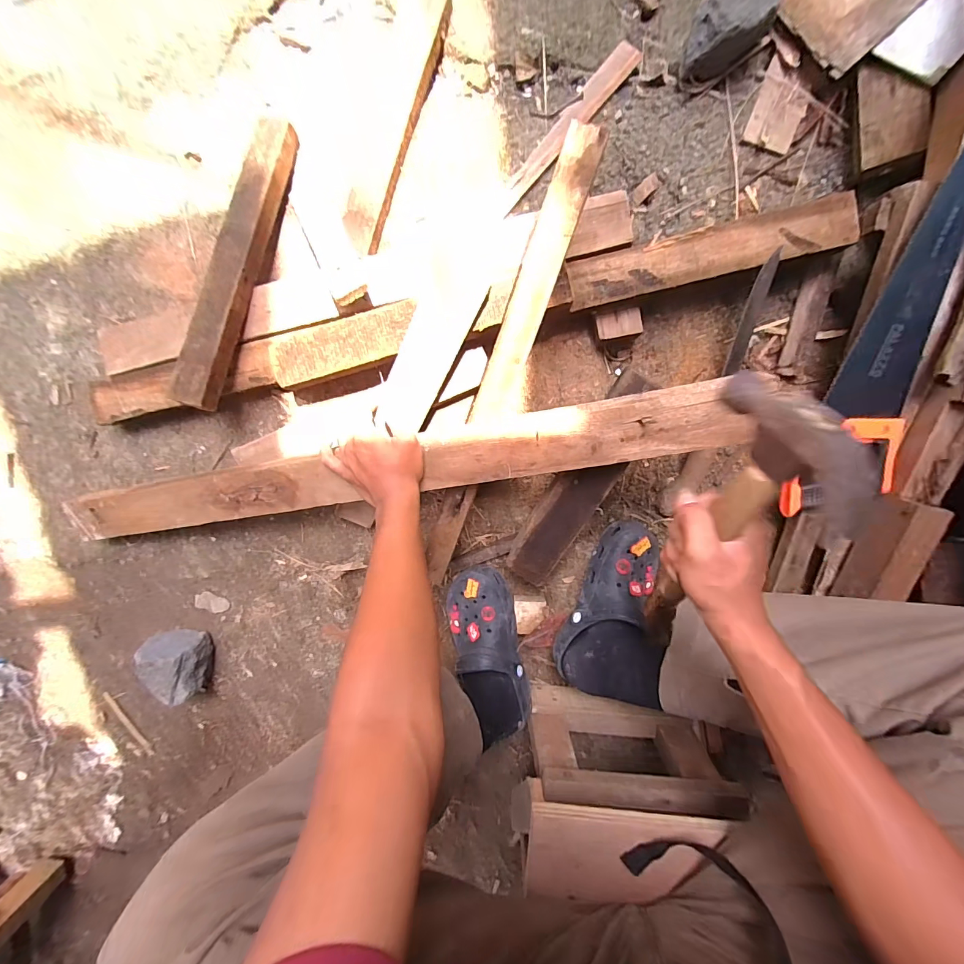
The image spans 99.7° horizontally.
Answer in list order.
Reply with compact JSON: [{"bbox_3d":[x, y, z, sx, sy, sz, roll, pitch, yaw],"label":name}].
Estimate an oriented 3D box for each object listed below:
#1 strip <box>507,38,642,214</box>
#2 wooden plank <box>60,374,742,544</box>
[{"bbox_3d":[0.116,-0.481,0.551,0.036,0.010,0.261,42,93,7],"label":"strip"},{"bbox_3d":[-0.156,-0.009,0.504,0.862,0.026,0.069,-8,98,13],"label":"wooden plank"}]

